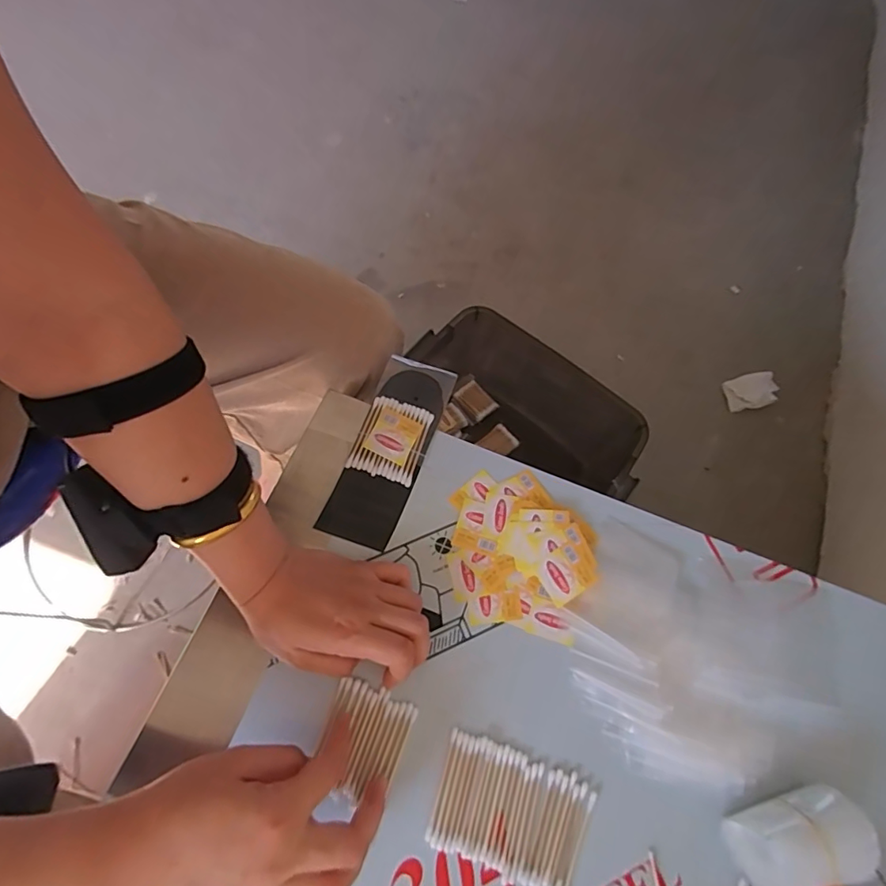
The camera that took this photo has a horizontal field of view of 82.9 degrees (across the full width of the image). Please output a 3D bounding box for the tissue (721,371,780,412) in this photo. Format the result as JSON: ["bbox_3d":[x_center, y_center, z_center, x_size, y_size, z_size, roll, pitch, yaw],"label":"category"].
[{"bbox_3d":[0.620,-0.106,1.009,0.117,0.011,0.068,-11,70,-9],"label":"tissue"}]

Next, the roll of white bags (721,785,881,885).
[{"bbox_3d":[0.246,0.276,0.343,0.086,0.035,0.057,-12,71,-9],"label":"roll of white bags"}]

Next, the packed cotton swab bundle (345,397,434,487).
[{"bbox_3d":[-0.046,-0.003,0.446,0.057,0.009,0.070,19,69,3],"label":"packed cotton swab bundle"}]

